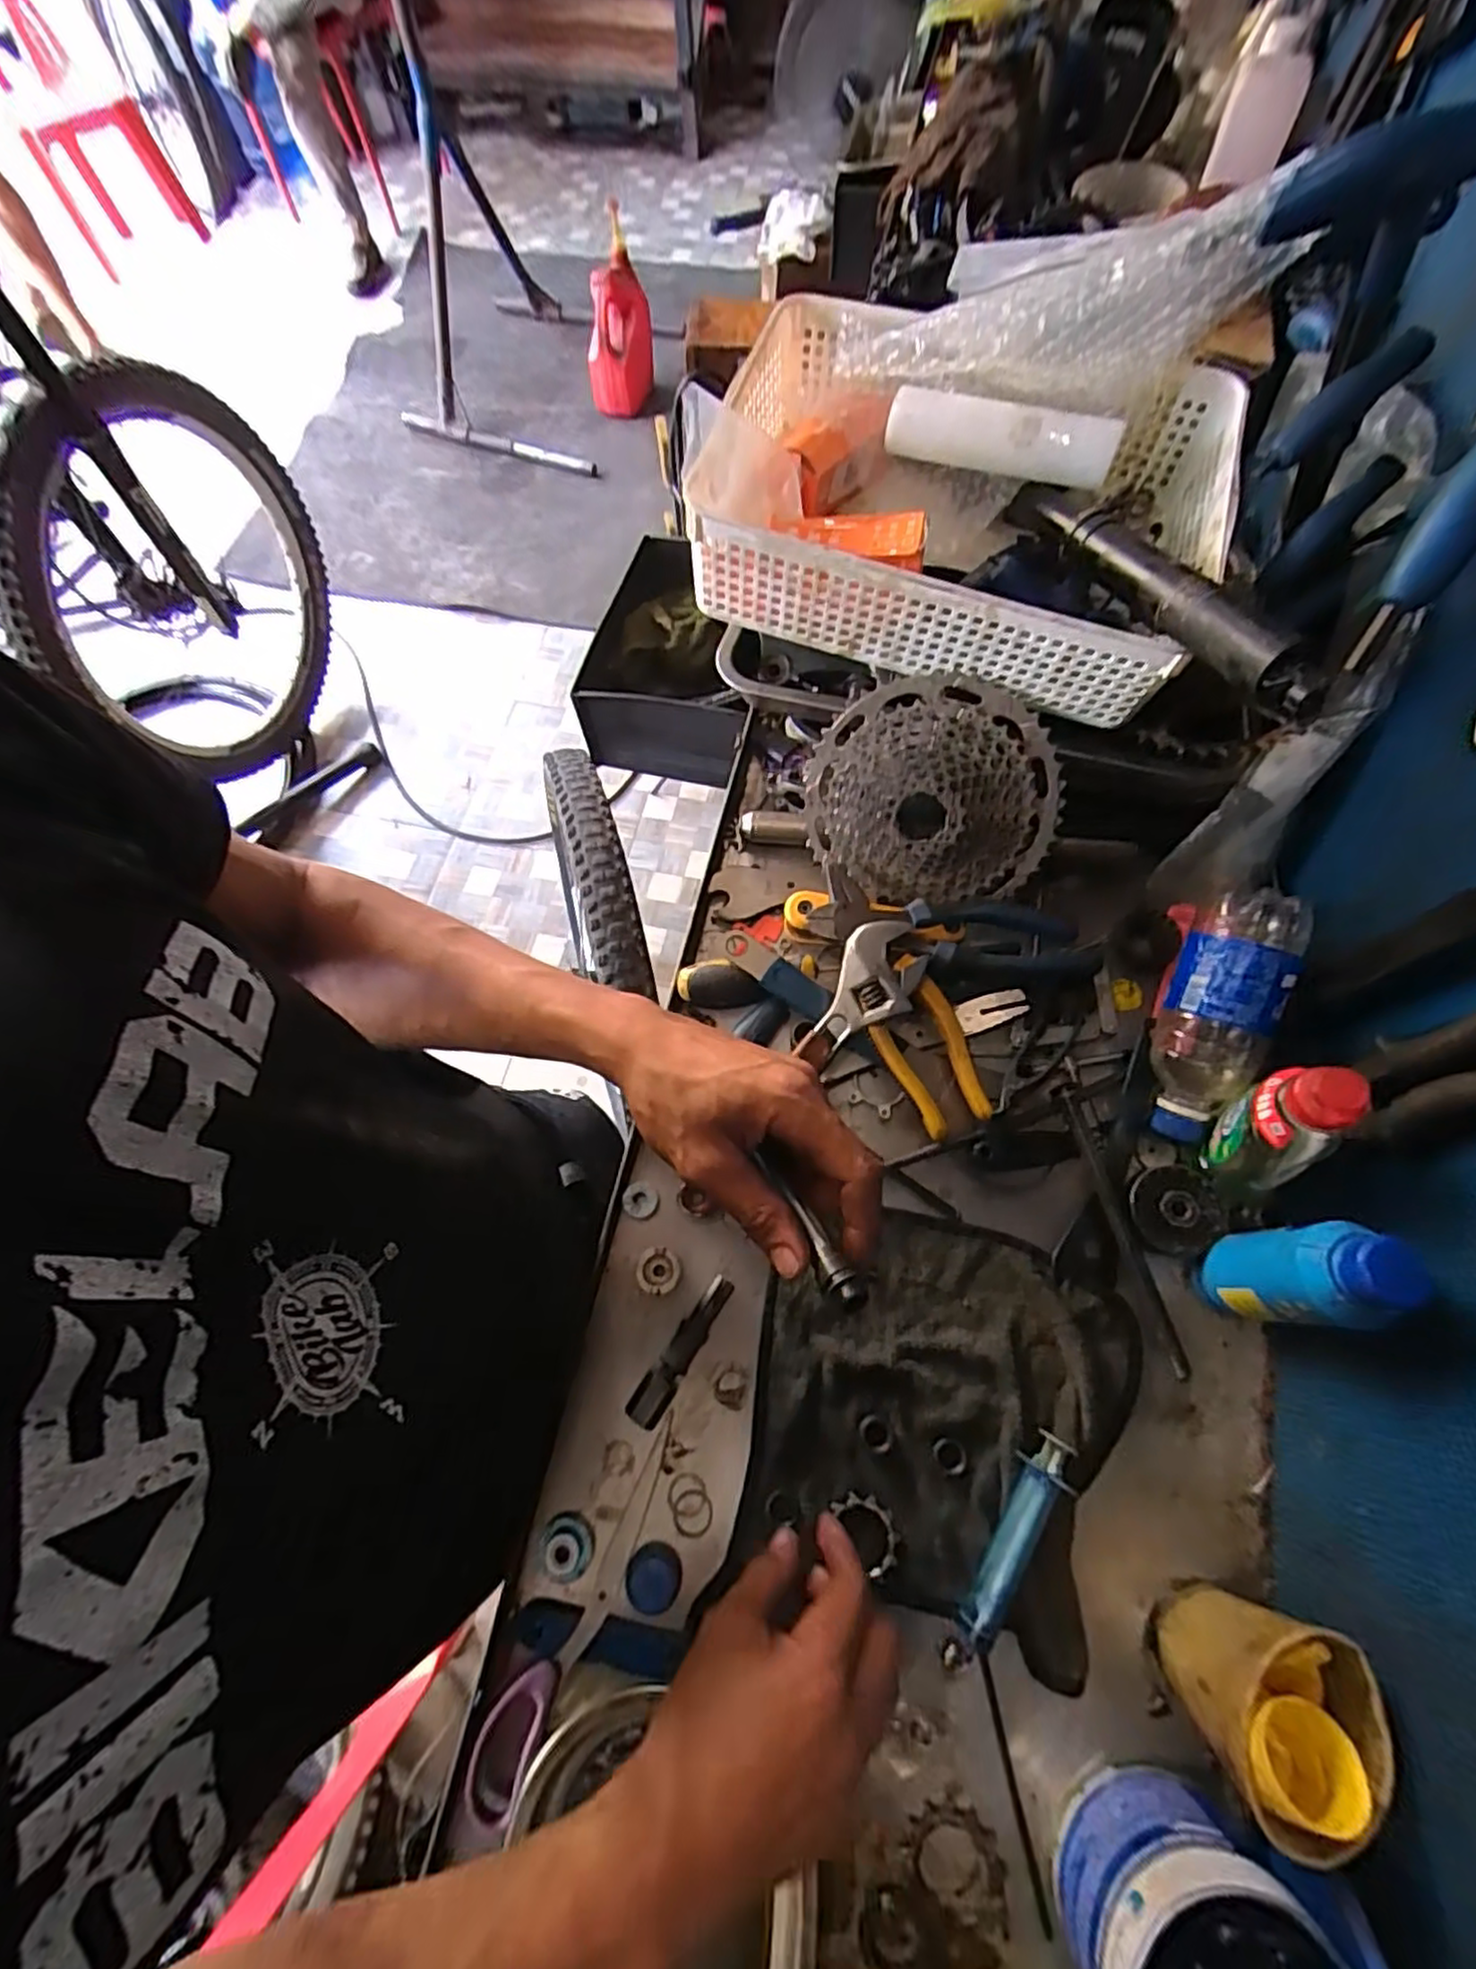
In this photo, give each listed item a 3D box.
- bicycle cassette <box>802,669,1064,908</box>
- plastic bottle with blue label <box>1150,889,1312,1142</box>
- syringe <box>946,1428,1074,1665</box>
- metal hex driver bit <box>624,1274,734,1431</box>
[{"bbox_3d":[0.132,-0.132,0.511,0.174,0.157,0.035,2,24,19],"label":"bicycle cassette"},{"bbox_3d":[0.313,0.021,0.470,0.068,0.064,0.165,13,105,7],"label":"plastic bottle with blue label"},{"bbox_3d":[0.152,0.321,0.407,0.029,0.024,0.130,35,73,14],"label":"syringe"},{"bbox_3d":[-0.034,0.229,0.452,0.021,0.015,0.095,32,72,13],"label":"metal hex driver bit"}]

